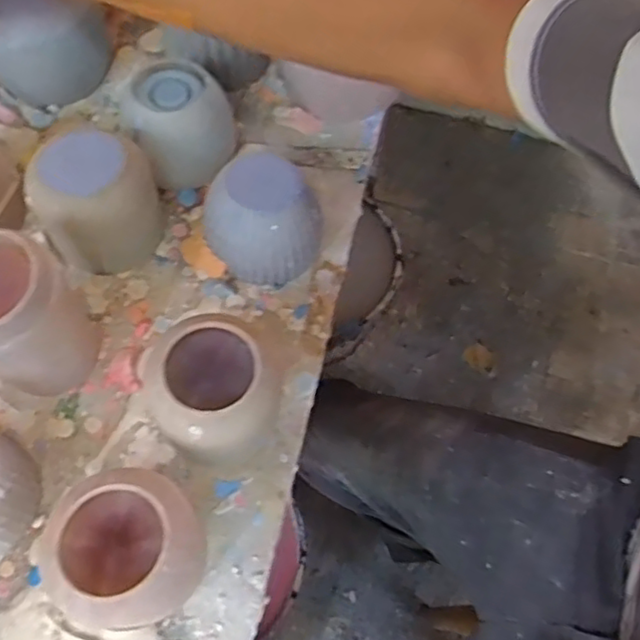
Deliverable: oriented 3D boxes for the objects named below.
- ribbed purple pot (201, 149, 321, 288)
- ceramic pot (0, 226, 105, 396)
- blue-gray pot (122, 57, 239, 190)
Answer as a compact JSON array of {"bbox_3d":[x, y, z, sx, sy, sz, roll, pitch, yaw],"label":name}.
[{"bbox_3d":[-0.039,-0.070,0.446,0.081,0.064,0.067,-2,65,-3],"label":"ribbed purple pot"},{"bbox_3d":[-0.178,0.003,0.389,0.069,0.106,0.064,1,64,-1],"label":"ceramic pot"},{"bbox_3d":[-0.102,-0.144,0.478,0.070,0.061,0.068,1,64,-1],"label":"blue-gray pot"}]

